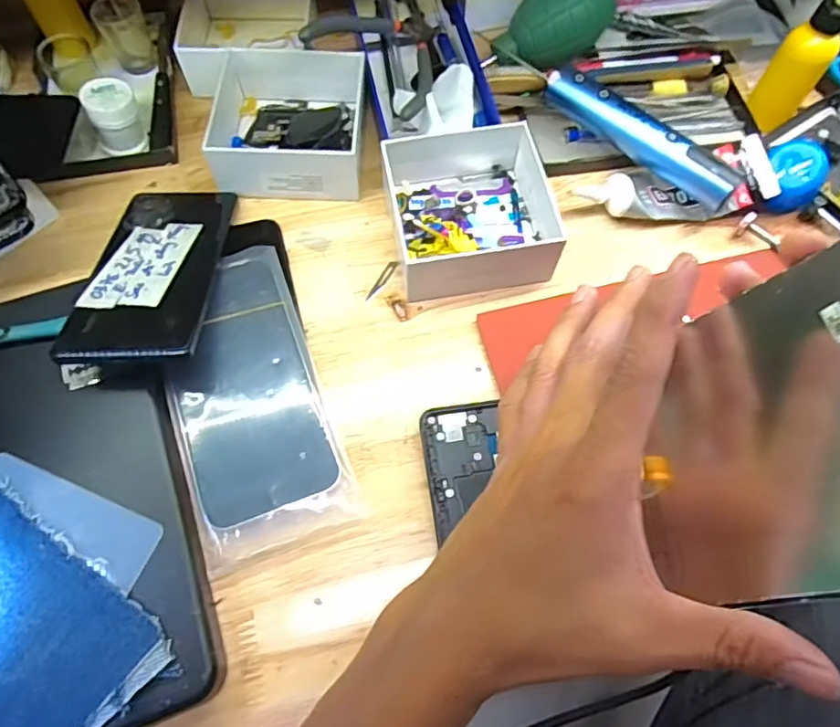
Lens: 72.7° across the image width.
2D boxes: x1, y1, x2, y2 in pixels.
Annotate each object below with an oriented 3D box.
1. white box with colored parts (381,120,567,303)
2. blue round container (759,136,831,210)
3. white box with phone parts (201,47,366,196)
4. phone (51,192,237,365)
[{"bbox_3d":[0.033,-0.109,0.395,0.108,0.042,0.120,-10,67,-6],"label":"white box with colored parts"},{"bbox_3d":[0.260,-0.132,0.404,0.041,0.039,0.037,-20,68,-10],"label":"blue round container"},{"bbox_3d":[-0.098,-0.182,0.420,0.118,0.046,0.122,-1,66,-1],"label":"white box with phone parts"},{"bbox_3d":[-0.164,-0.061,0.358,0.069,0.013,0.160,-2,48,-1],"label":"phone"}]

